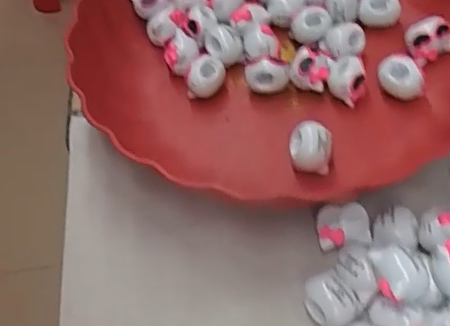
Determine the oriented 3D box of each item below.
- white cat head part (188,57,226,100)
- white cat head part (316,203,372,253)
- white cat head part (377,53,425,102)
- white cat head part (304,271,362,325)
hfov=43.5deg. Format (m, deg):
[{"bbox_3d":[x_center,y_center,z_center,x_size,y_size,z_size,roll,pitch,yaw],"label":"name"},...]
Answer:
[{"bbox_3d":[-0.011,-0.052,0.341,0.016,0.017,0.022,24,58,23],"label":"white cat head part"},{"bbox_3d":[0.058,0.032,0.277,0.025,0.017,0.020,-3,51,4],"label":"white cat head part"},{"bbox_3d":[0.101,-0.049,0.323,0.020,0.019,0.026,-31,55,-18],"label":"white cat head part"},{"bbox_3d":[0.048,0.063,0.260,0.021,0.012,0.025,-32,79,15],"label":"white cat head part"}]

